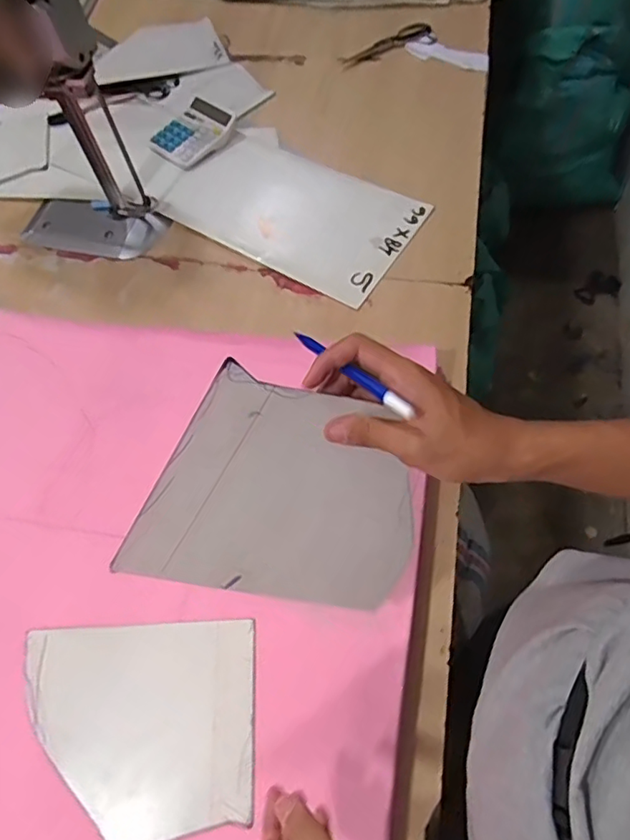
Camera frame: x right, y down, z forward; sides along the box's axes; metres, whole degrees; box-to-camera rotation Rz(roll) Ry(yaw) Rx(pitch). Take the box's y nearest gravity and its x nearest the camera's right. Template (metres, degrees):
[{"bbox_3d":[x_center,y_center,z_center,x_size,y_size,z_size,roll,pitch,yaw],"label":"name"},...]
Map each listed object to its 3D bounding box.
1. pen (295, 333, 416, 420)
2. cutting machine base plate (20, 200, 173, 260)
[{"bbox_3d":[0.024,-0.036,0.417,0.008,0.010,0.126,-36,50,-17],"label":"pen"},{"bbox_3d":[-0.384,-0.336,0.986,0.246,0.015,0.108,12,64,6],"label":"cutting machine base plate"}]

